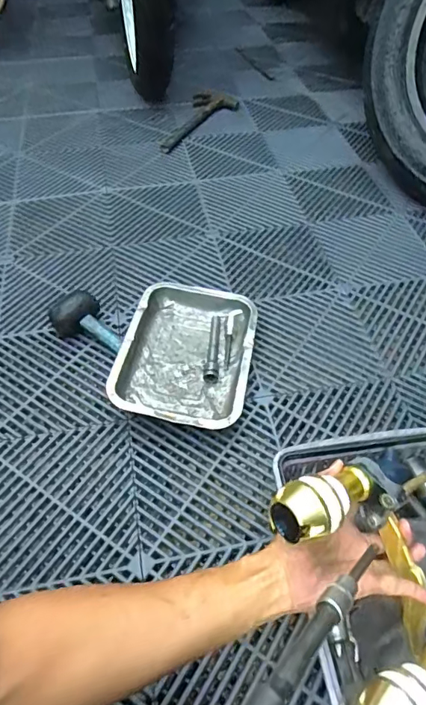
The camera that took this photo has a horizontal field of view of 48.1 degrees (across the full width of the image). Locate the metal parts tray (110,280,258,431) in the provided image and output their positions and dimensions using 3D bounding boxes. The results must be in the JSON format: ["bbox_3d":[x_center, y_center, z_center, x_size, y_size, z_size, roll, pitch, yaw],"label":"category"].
[{"bbox_3d":[-0.036,-0.002,0.725,0.183,0.052,0.257,7,51,6],"label":"metal parts tray"}]

